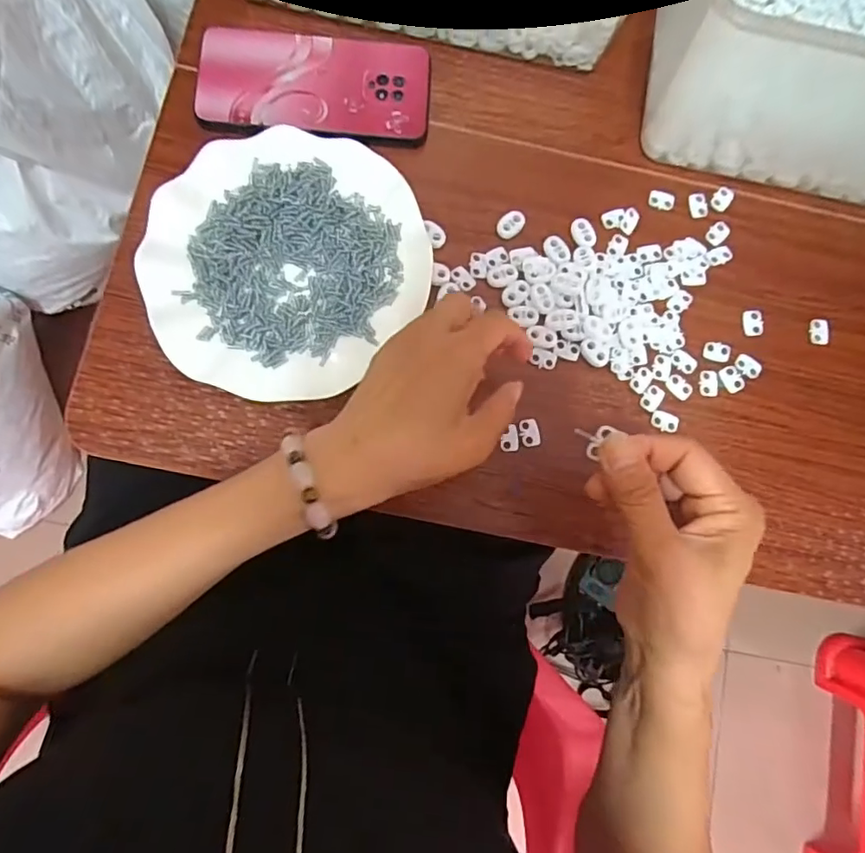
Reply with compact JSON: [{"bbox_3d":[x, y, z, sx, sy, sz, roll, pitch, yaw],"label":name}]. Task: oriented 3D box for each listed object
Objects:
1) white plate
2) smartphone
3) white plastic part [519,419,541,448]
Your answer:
[{"bbox_3d":[-0.097,-0.111,0.378,0.178,0.024,0.181,1,82,-4],"label":"white plate"},{"bbox_3d":[-0.086,-0.248,0.409,0.164,0.015,0.086,6,82,-3],"label":"smartphone"},{"bbox_3d":[0.067,0.004,0.383,0.014,0.004,0.019,-12,83,-5],"label":"white plastic part"}]

